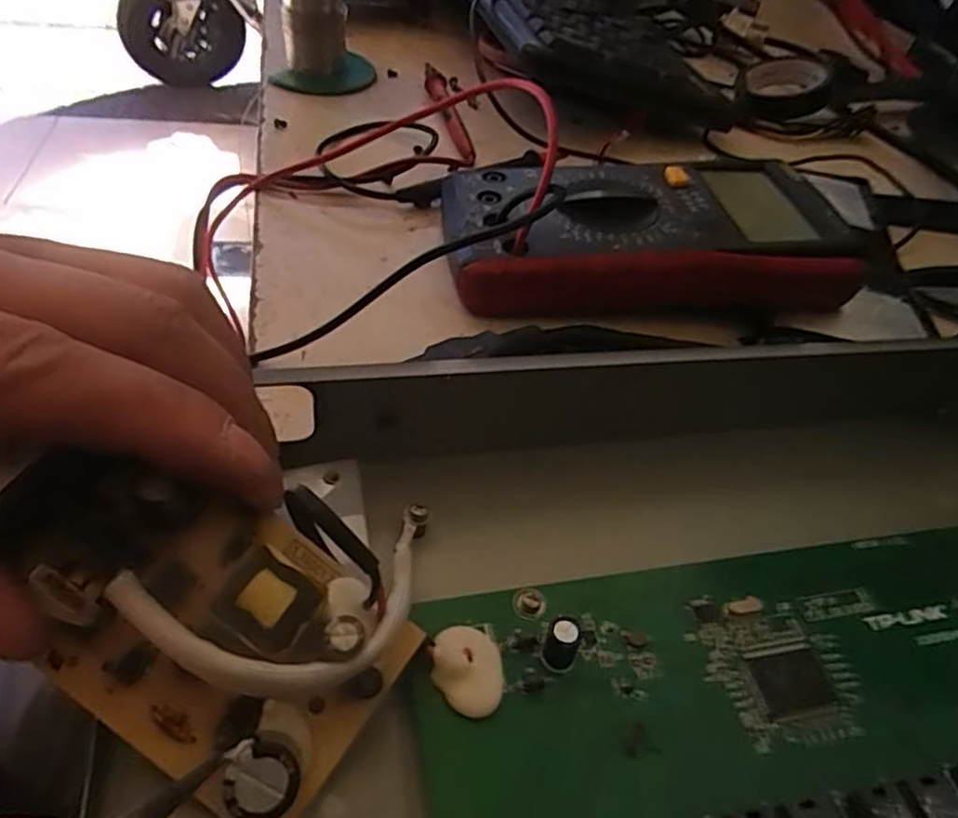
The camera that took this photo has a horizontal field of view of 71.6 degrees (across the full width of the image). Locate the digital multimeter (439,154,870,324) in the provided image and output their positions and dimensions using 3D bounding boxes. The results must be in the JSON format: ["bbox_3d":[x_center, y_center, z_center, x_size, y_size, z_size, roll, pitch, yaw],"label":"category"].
[{"bbox_3d":[0.067,-0.069,0.275,0.158,0.033,0.088,1,47,-10],"label":"digital multimeter"}]

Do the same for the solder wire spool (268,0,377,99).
[{"bbox_3d":[-0.094,-0.229,0.382,0.061,0.070,0.062,6,47,-6],"label":"solder wire spool"}]

